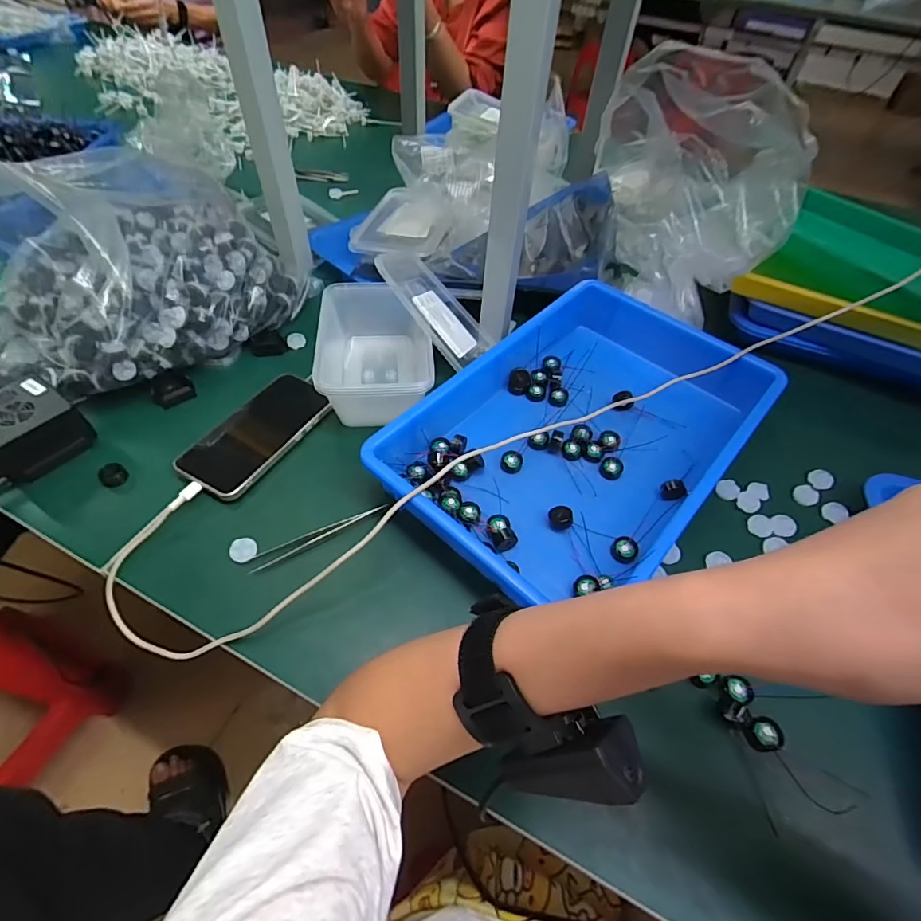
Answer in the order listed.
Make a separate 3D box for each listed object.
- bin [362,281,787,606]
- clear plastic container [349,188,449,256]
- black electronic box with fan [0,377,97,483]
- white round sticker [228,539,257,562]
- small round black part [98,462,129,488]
[{"bbox_3d":[0.123,-0.027,0.453,0.244,0.068,0.351,37,59,22],"label":"bin"},{"bbox_3d":[-0.081,-0.353,0.685,0.131,0.020,0.170,11,53,4],"label":"clear plastic container"},{"bbox_3d":[-0.407,-0.029,0.439,0.082,0.045,0.083,32,57,19],"label":"black electronic box with fan"},{"bbox_3d":[-0.185,0.077,0.400,0.021,0.004,0.020,8,69,-21],"label":"white round sticker"},{"bbox_3d":[-0.326,0.015,0.441,0.016,0.020,0.022,37,59,22],"label":"small round black part"}]

